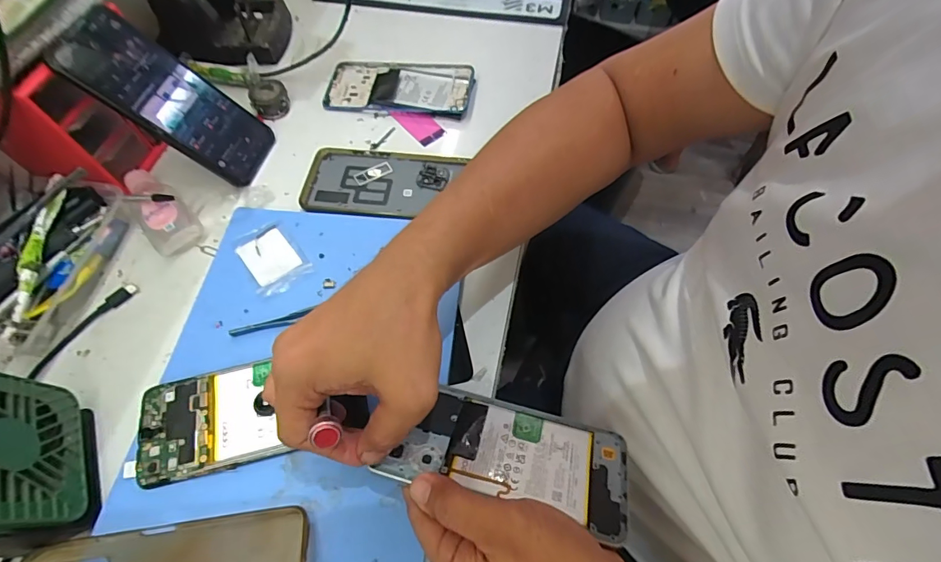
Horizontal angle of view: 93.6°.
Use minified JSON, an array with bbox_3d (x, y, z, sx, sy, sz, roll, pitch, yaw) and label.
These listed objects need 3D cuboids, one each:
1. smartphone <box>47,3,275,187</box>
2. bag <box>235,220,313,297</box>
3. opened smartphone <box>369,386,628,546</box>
[{"bbox_3d":[-0.274,-0.166,0.414,0.011,0.167,0.078,-11,52,44],"label":"smartphone"},{"bbox_3d":[-0.178,-0.023,0.392,0.045,0.004,0.075,-38,68,-18],"label":"bag"},{"bbox_3d":[0.027,0.113,0.289,0.146,0.004,0.070,13,40,8],"label":"opened smartphone"}]

